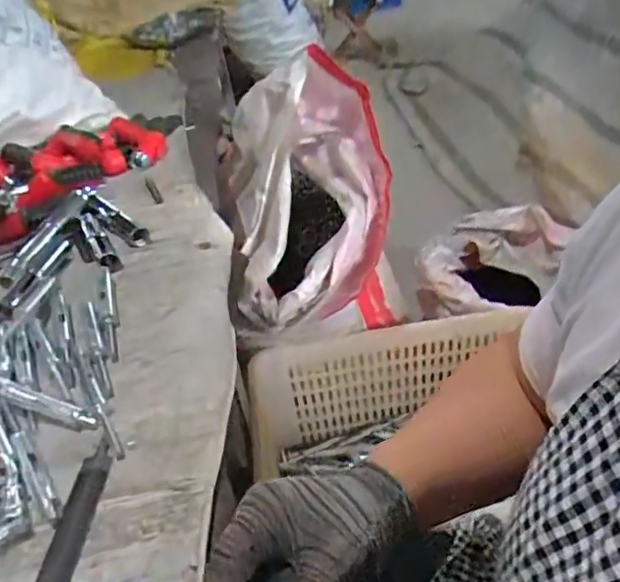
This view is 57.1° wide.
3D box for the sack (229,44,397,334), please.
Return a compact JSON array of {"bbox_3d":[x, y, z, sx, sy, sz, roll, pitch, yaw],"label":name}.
[{"bbox_3d":[0.001,-0.135,0.900,0.249,0.389,0.270,-10,40,-1],"label":"sack"}]

